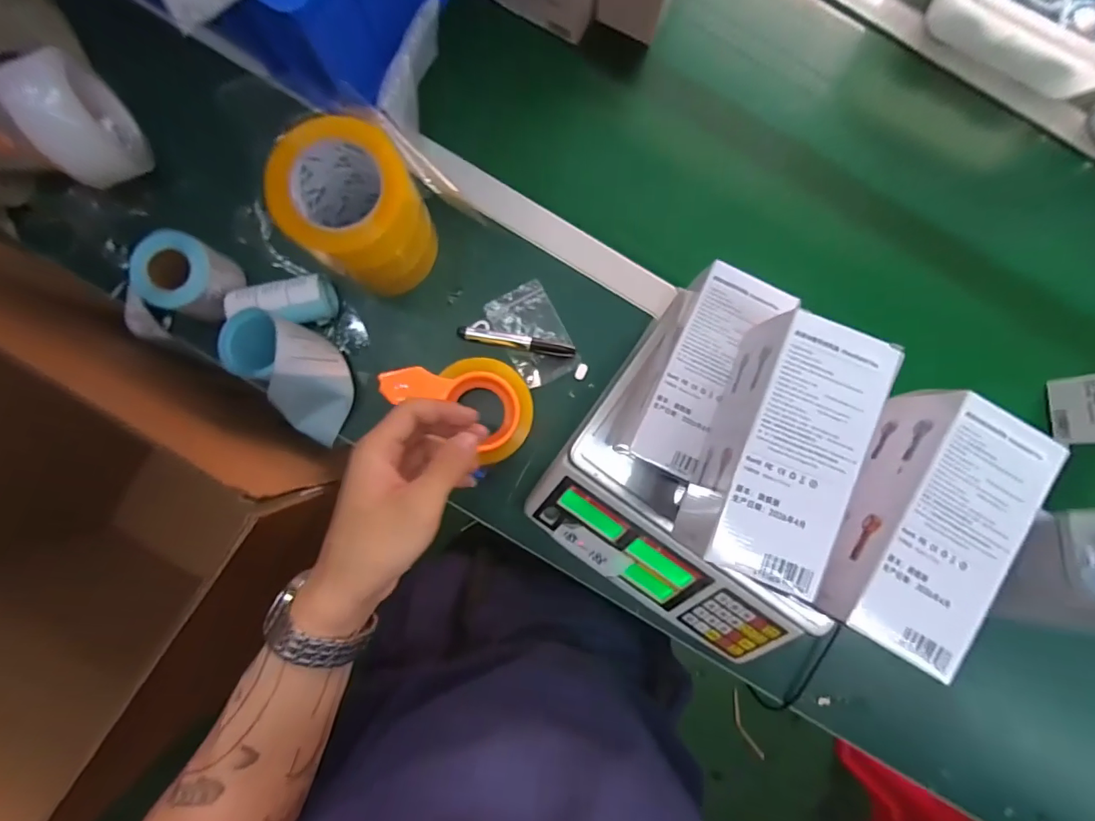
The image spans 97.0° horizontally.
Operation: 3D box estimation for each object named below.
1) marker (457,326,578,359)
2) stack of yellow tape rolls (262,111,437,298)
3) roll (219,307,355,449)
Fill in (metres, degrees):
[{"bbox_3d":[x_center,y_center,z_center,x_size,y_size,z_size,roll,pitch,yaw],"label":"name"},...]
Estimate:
[{"bbox_3d":[-0.034,-0.077,0.538,0.129,0.013,0.017,9,86,-2],"label":"marker"},{"bbox_3d":[-0.181,-0.186,0.475,0.111,0.145,0.109,35,86,0],"label":"stack of yellow tape rolls"},{"bbox_3d":[-0.257,-0.034,0.498,0.085,0.089,0.128,-28,88,-4],"label":"roll"}]

